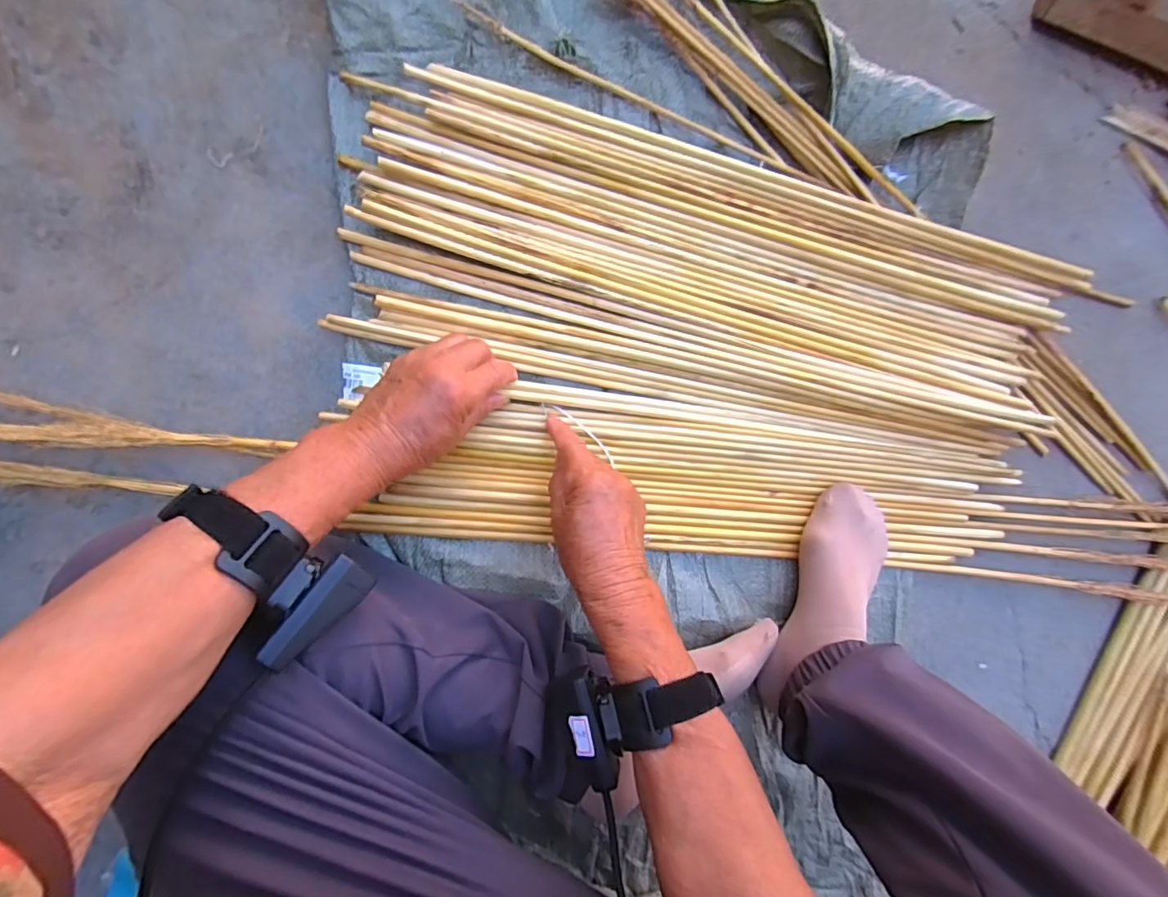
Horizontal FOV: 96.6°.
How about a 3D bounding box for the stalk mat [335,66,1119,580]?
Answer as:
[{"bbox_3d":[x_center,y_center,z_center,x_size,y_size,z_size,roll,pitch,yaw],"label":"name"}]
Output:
[{"bbox_3d":[0.111,-0.083,0.429,0.586,0.026,0.339,7,93,-7],"label":"stalk mat"}]

